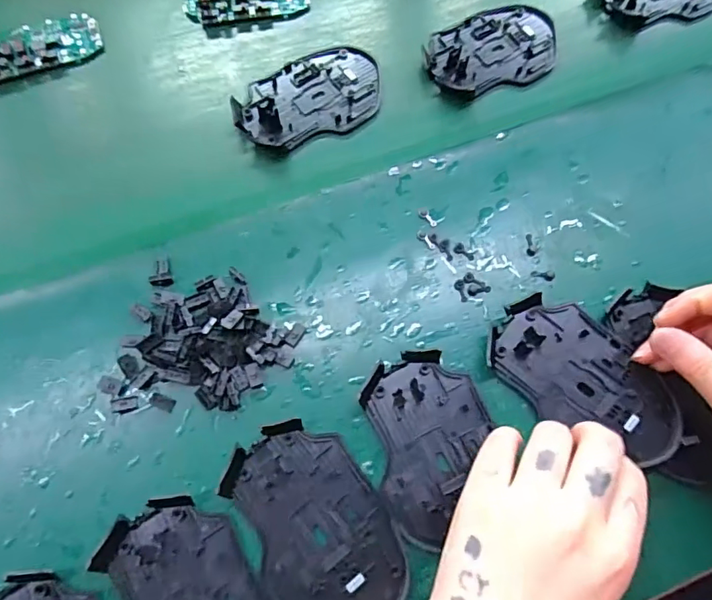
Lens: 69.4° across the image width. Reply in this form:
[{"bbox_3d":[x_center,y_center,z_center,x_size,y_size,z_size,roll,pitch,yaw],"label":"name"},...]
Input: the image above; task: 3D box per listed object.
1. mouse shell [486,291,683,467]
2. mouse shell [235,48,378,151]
[{"bbox_3d":[0.136,0.046,0.308,0.115,0.014,0.061,41,74,13],"label":"mouse shell"},{"bbox_3d":[-0.034,-0.152,0.380,0.112,0.012,0.073,-30,73,-12],"label":"mouse shell"}]

